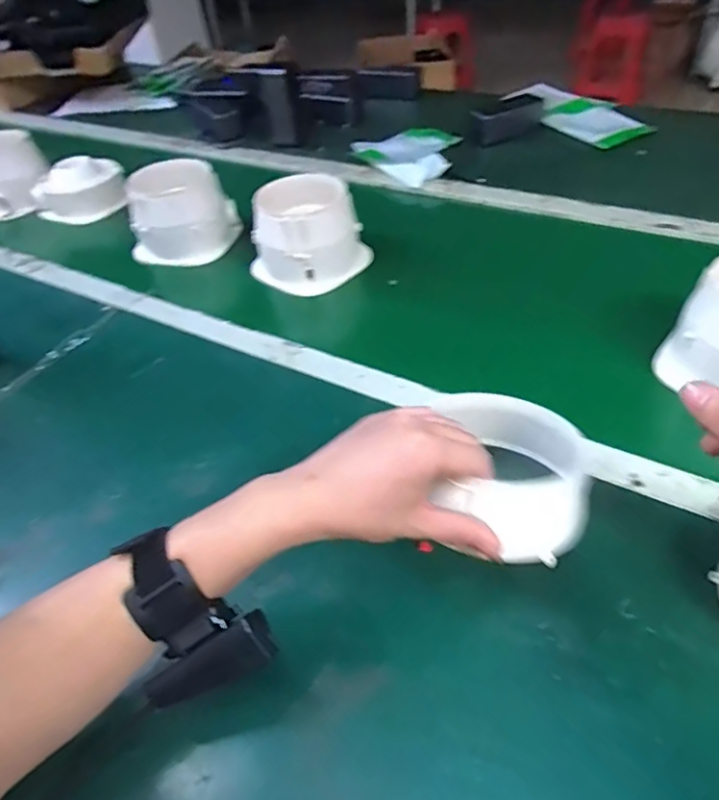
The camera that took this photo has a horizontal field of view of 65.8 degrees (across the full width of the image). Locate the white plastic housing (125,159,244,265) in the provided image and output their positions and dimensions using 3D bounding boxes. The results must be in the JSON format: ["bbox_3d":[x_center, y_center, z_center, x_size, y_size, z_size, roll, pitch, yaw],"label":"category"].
[{"bbox_3d":[-0.250,-0.267,0.779,0.120,0.108,0.106,7,46,13],"label":"white plastic housing"}]

